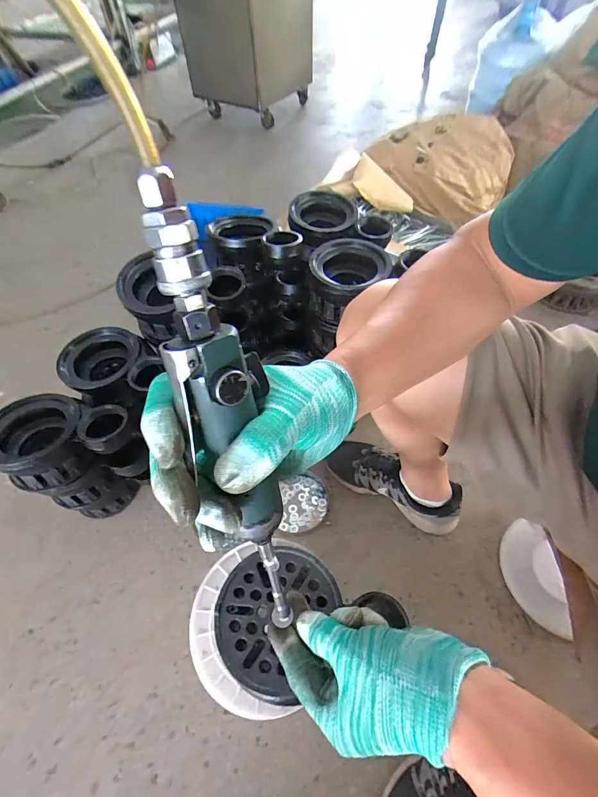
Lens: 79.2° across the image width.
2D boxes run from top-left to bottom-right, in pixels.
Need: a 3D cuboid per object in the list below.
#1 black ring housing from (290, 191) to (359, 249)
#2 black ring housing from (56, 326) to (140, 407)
[{"bbox_3d":[0.051,-0.377,0.771,0.142,0.061,0.153,-4,55,-1],"label":"black ring housing"},{"bbox_3d":[-0.366,-0.058,0.690,0.137,0.084,0.132,-25,58,-15],"label":"black ring housing"}]

